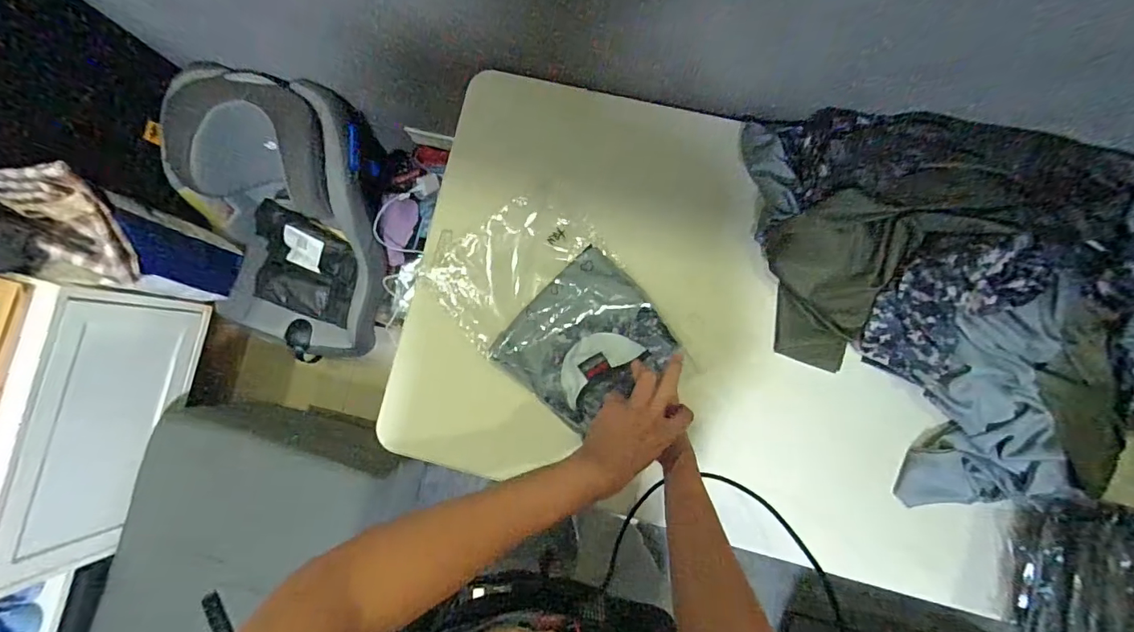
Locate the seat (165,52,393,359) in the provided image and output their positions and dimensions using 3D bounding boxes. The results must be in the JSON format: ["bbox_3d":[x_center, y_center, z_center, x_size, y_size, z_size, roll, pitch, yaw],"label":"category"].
[{"bbox_3d":[-0.657,-0.192,1.149,0.397,0.385,0.576,11,86,4],"label":"seat"}]

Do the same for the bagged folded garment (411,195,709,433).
[{"bbox_3d":[-0.026,-0.023,0.675,0.328,0.078,0.222,42,88,6],"label":"bagged folded garment"}]

